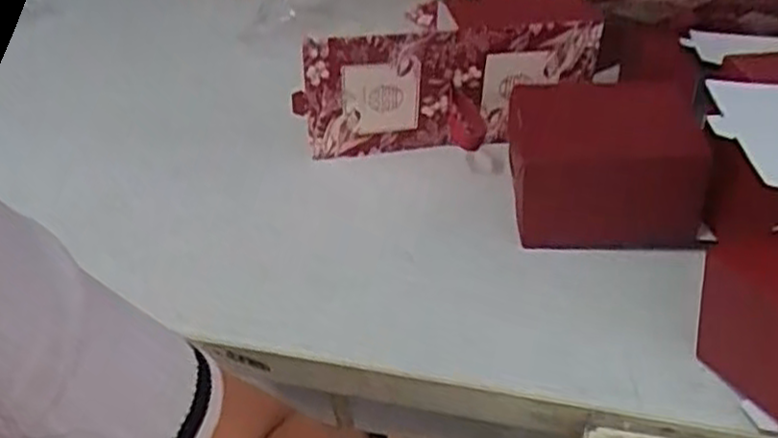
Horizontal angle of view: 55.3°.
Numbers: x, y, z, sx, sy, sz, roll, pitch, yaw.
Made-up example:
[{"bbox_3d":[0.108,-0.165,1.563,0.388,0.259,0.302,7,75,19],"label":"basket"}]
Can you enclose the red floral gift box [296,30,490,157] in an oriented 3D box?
[{"bbox_3d":[0.001,-0.088,0.541,0.127,0.093,0.026,-2,34,2],"label":"red floral gift box"}]

